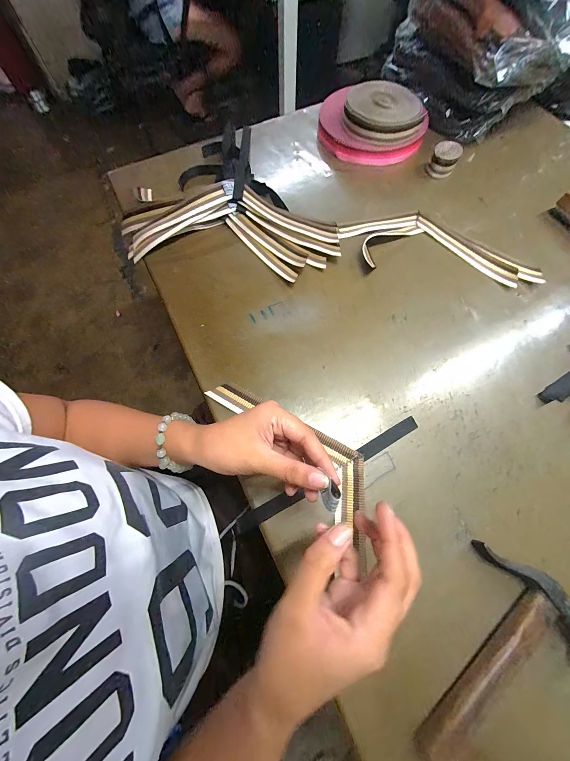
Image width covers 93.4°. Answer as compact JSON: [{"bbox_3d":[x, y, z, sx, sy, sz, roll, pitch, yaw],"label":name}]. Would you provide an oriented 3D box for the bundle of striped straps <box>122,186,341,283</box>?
[{"bbox_3d":[-0.092,-0.238,0.420,0.353,0.042,0.140,10,70,4],"label":"bundle of striped straps"}]

